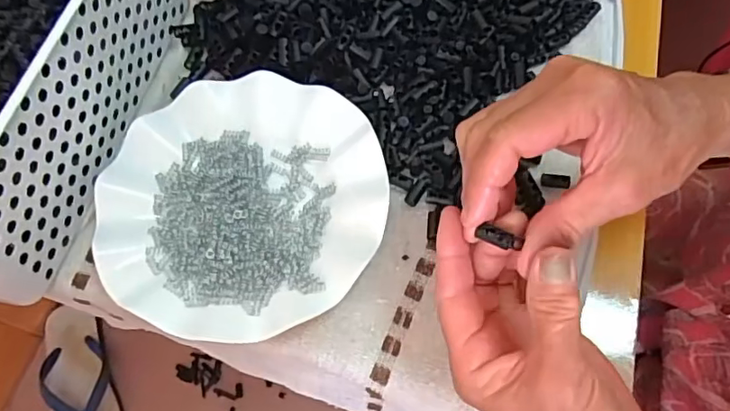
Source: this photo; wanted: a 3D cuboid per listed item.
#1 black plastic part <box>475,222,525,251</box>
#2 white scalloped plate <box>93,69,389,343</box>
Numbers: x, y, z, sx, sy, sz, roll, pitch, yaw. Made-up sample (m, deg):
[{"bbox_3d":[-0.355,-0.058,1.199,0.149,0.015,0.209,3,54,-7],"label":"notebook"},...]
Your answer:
[{"bbox_3d":[0.068,0.016,0.281,0.022,0.004,0.010,20,65,32],"label":"black plastic part"},{"bbox_3d":[-0.080,-0.005,0.360,0.179,0.017,0.180,-1,64,2],"label":"white scalloped plate"}]

